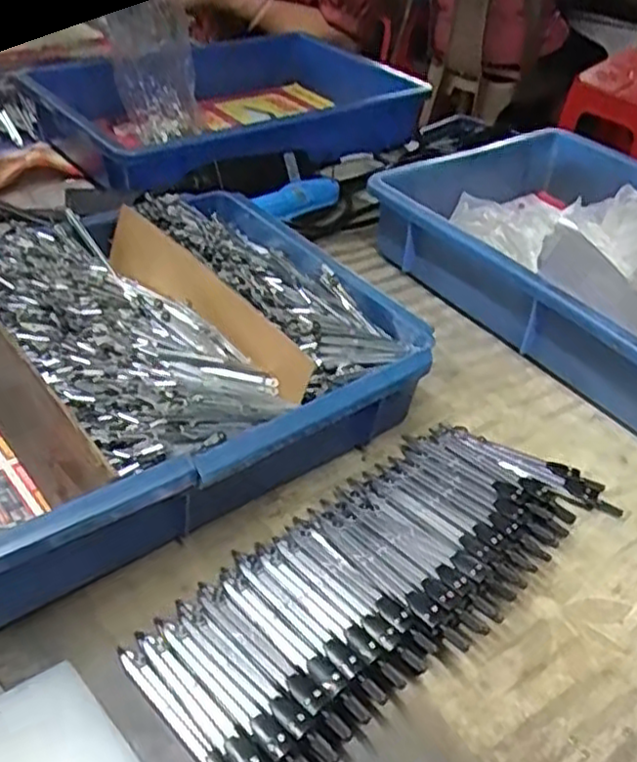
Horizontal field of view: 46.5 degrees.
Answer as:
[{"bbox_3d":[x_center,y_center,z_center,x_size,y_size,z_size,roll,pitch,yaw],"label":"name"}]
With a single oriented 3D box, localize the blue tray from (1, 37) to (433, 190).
[{"bbox_3d":[-0.090,-0.309,0.853,0.416,0.103,0.238,-27,47,-37],"label":"blue tray"}]

